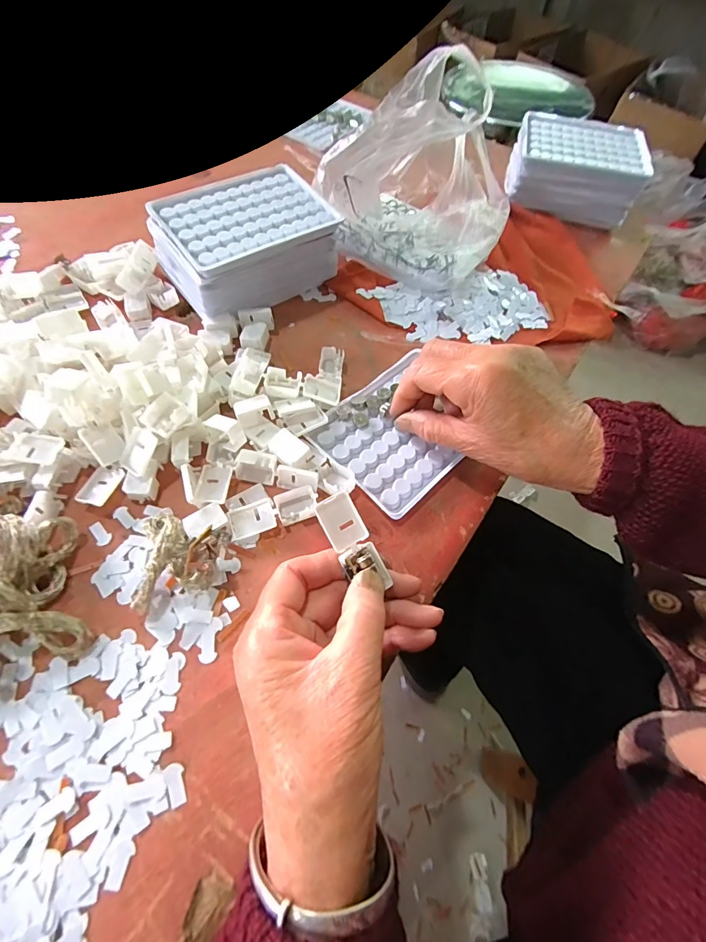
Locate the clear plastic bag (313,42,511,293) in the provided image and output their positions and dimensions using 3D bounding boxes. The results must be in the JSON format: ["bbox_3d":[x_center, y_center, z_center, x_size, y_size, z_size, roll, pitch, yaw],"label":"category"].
[{"bbox_3d":[0.069,-0.268,0.381,0.155,0.116,0.173,23,62,9],"label":"clear plastic bag"}]

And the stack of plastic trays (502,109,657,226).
[{"bbox_3d":[0.248,-0.342,0.471,0.138,0.055,0.110,14,61,4],"label":"stack of plastic trays"}]

